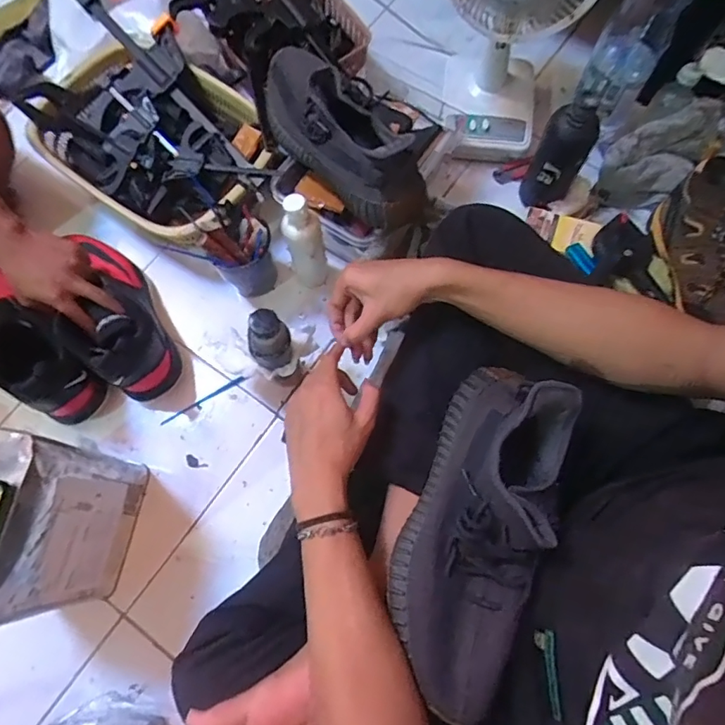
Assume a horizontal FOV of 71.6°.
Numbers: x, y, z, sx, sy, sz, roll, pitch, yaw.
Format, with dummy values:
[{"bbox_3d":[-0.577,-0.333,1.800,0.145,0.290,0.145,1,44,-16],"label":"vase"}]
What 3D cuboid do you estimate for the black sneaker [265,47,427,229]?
[{"bbox_3d":[-0.039,-0.295,0.618,0.095,0.100,0.279,-33,75,-10],"label":"black sneaker"}]

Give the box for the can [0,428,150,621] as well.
[{"bbox_3d":[-0.335,0.167,0.517,0.098,0.243,0.162,8,72,3],"label":"can"}]

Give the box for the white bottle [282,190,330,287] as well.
[{"bbox_3d":[-0.071,-0.149,0.650,0.047,0.157,0.047,-22,73,-7],"label":"white bottle"}]

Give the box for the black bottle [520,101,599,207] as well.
[{"bbox_3d":[0.263,-0.275,0.670,0.064,0.143,0.067,0,72,0],"label":"black bottle"}]

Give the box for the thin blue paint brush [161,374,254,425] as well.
[{"bbox_3d":[-0.212,0.049,0.690,0.133,0.009,0.010,-29,74,-9],"label":"thin blue paint brush"}]

